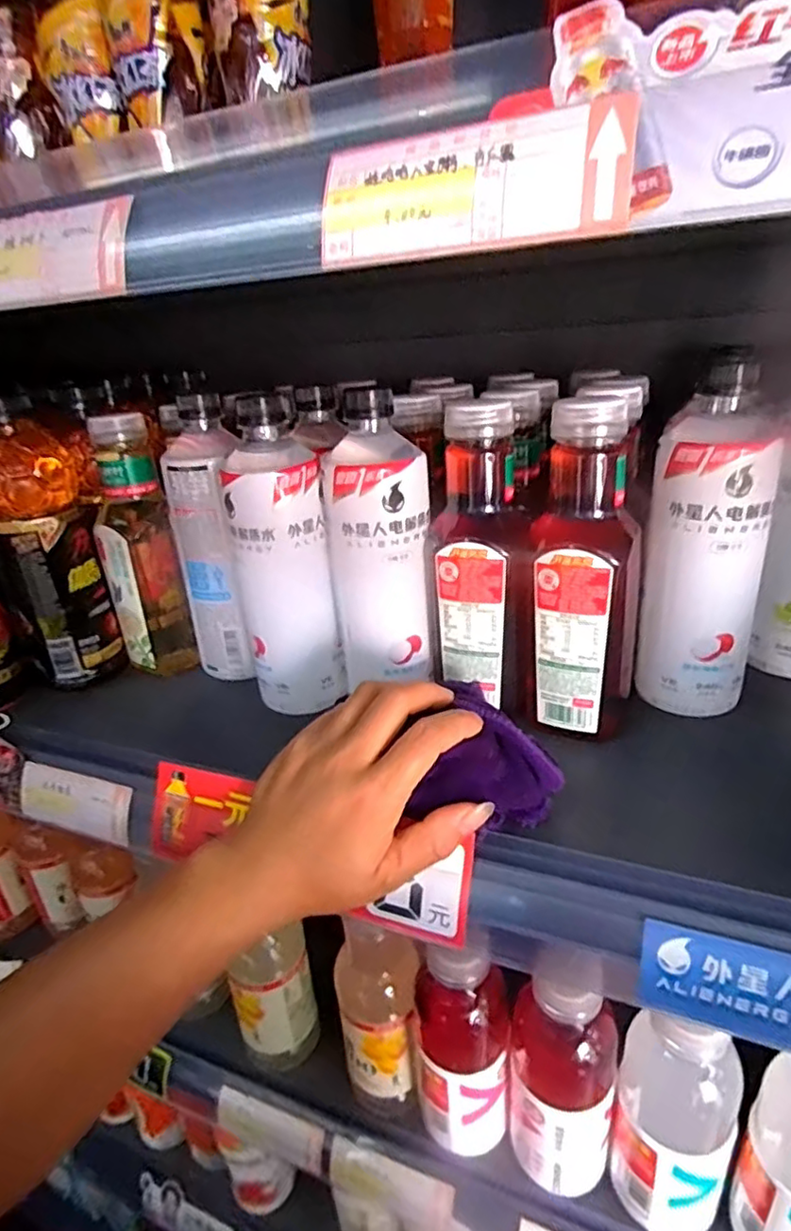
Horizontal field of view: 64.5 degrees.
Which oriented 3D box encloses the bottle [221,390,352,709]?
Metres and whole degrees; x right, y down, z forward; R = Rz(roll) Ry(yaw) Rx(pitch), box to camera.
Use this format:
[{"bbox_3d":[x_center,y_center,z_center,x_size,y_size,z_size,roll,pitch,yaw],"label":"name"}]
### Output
[{"bbox_3d":[-0.079,-0.035,0.428,0.062,0.198,0.055,-12,24,-18],"label":"bottle"}]

